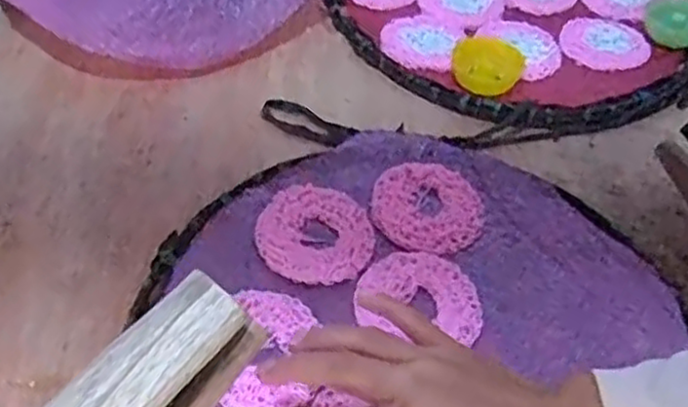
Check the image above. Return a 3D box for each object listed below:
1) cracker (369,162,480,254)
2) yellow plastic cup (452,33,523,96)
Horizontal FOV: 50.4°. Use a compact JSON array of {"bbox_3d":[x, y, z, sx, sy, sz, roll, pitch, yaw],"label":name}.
[{"bbox_3d":[0.059,0.001,0.524,0.078,0.006,0.077,-3,49,-6],"label":"cracker"},{"bbox_3d":[0.122,-0.118,0.624,0.059,0.024,0.055,2,48,-2],"label":"yellow plastic cup"}]

